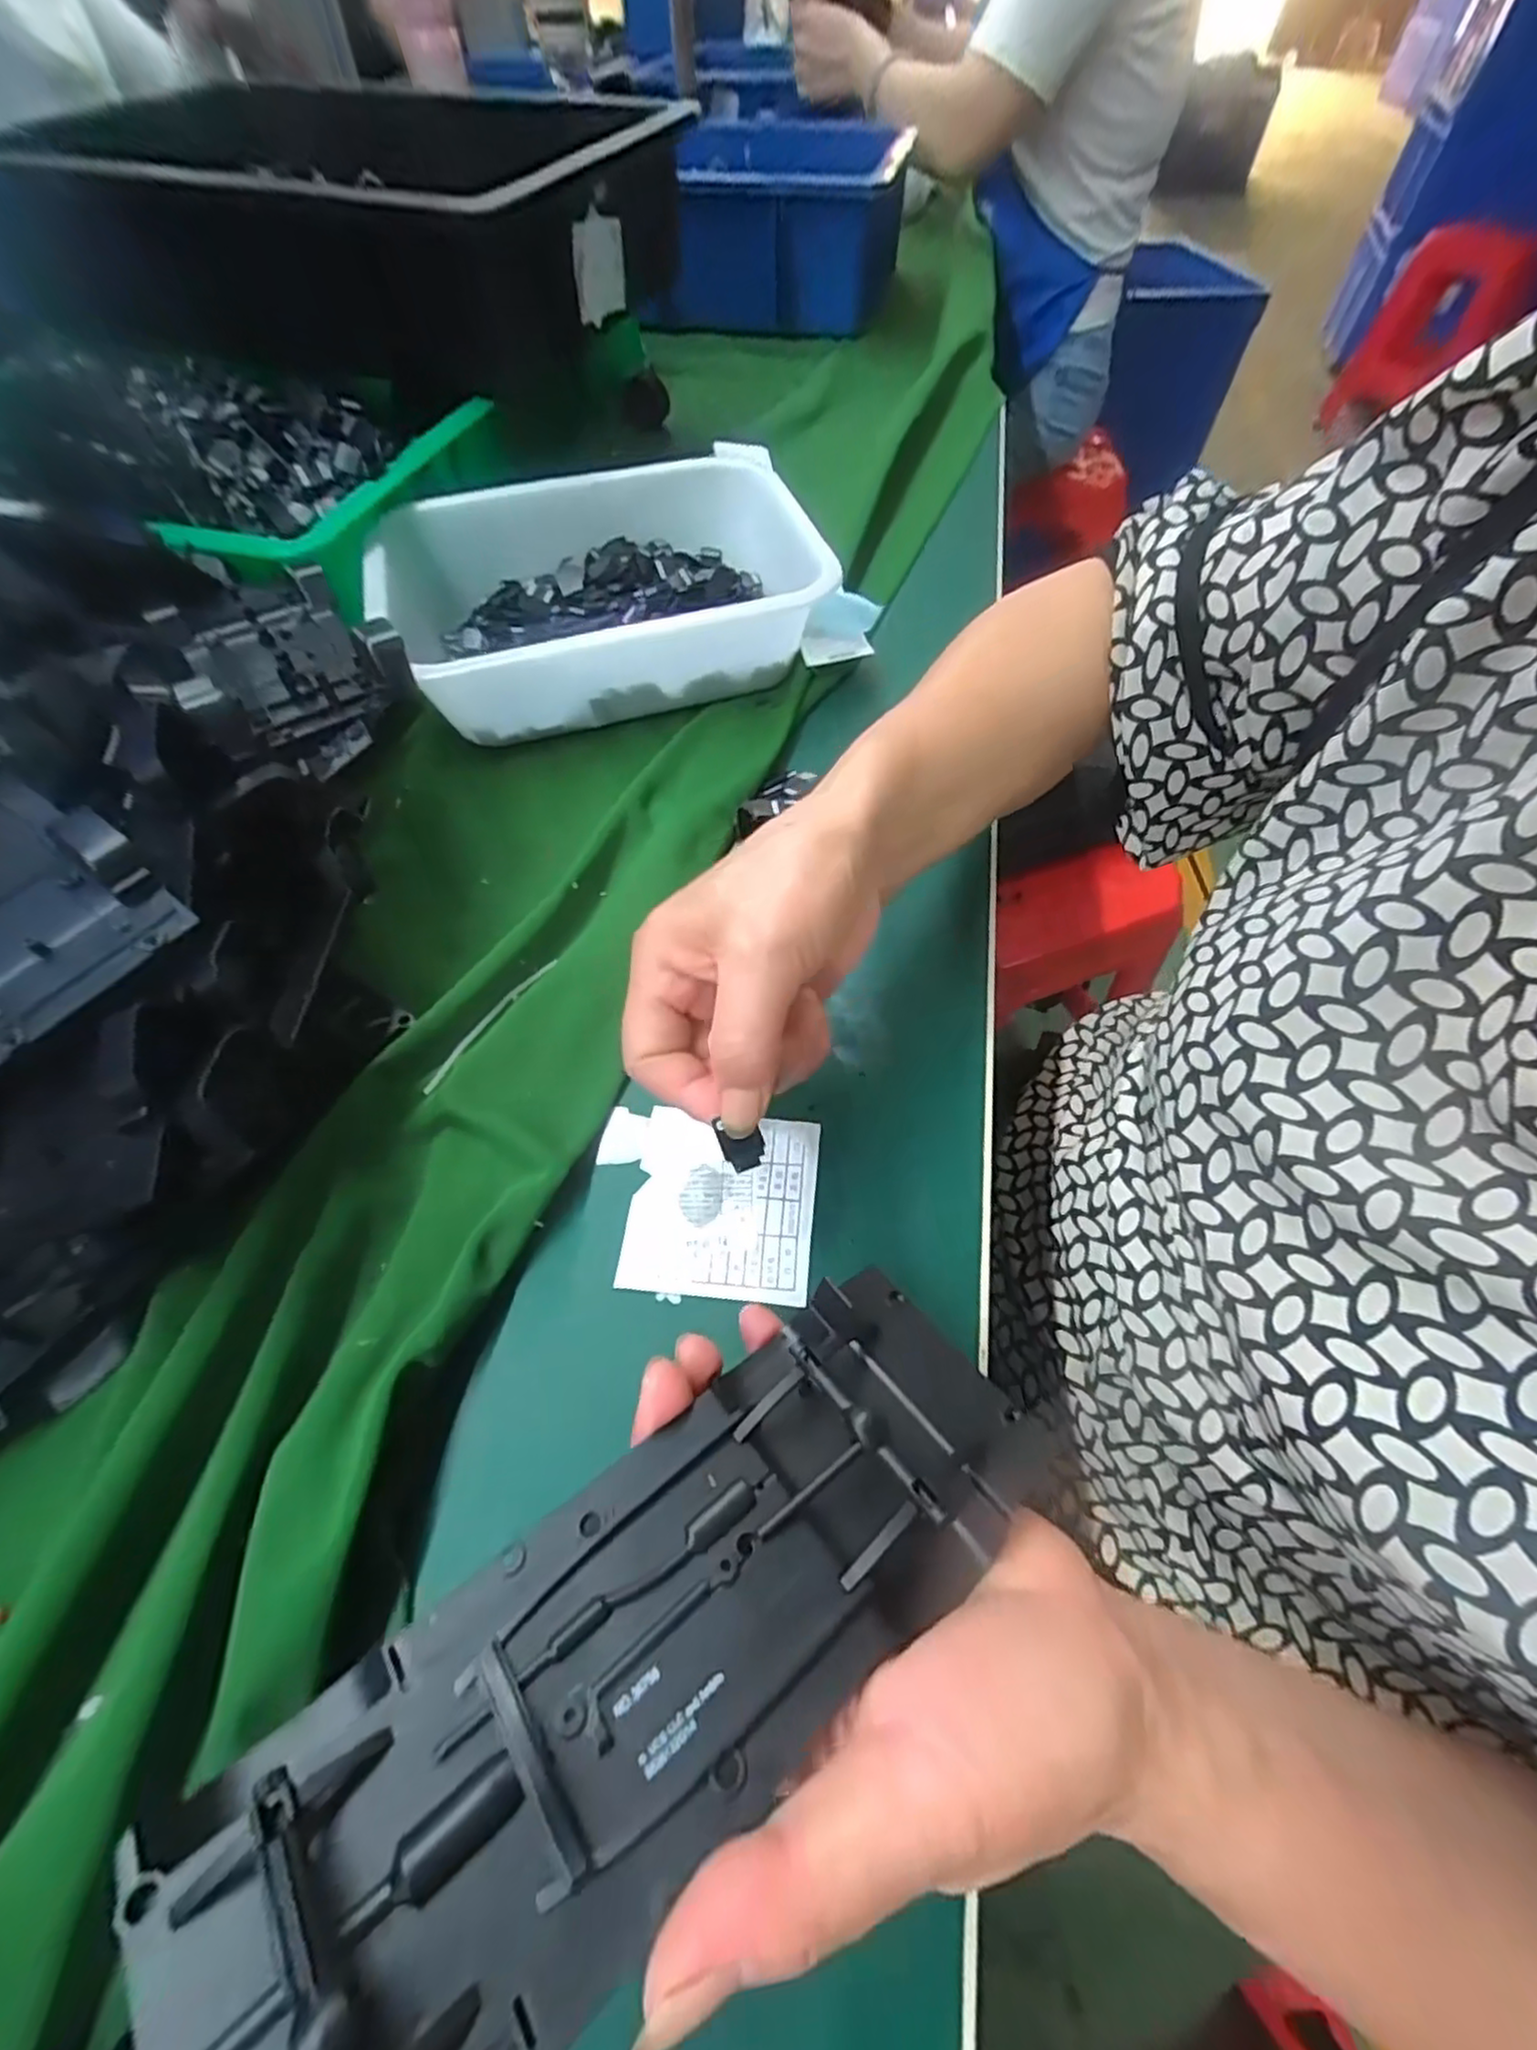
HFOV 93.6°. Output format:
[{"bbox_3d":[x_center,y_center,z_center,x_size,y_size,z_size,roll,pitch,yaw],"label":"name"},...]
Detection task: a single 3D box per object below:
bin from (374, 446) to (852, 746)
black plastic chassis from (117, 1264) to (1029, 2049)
[{"bbox_3d":[-0.093,-0.252,0.429,0.259,0.060,0.190,-13,58,-8],"label":"bin"},{"bbox_3d":[-0.017,0.133,0.163,0.193,0.036,0.074,-25,59,-34],"label":"black plastic chassis"}]

